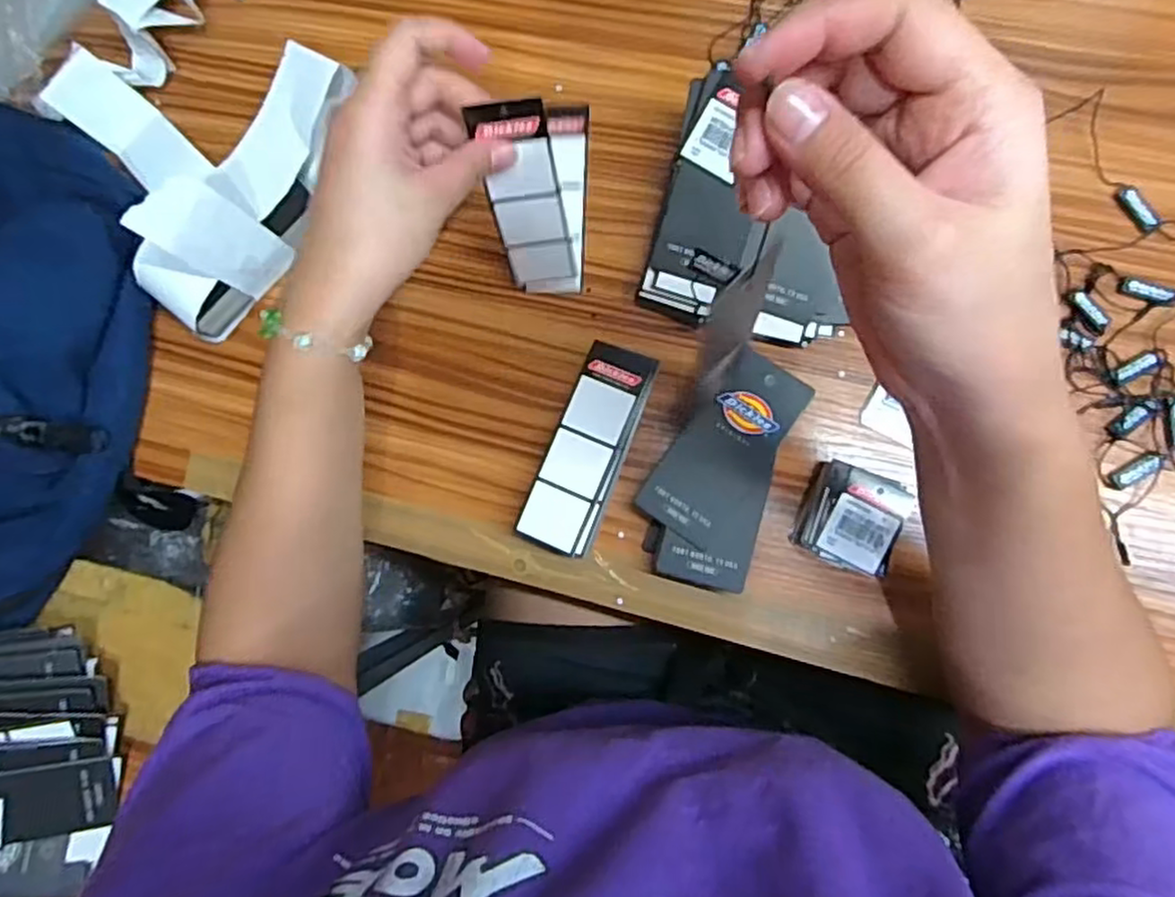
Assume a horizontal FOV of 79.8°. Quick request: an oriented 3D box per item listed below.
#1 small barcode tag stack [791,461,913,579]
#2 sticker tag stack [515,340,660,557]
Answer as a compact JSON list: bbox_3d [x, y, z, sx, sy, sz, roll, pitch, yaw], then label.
[{"bbox_3d":[0.147,0.039,0.393,0.049,0.024,0.052,20,88,8],"label":"small barcode tag stack"},{"bbox_3d":[0.002,0.001,0.412,0.040,0.024,0.120,23,88,9],"label":"sticker tag stack"}]

